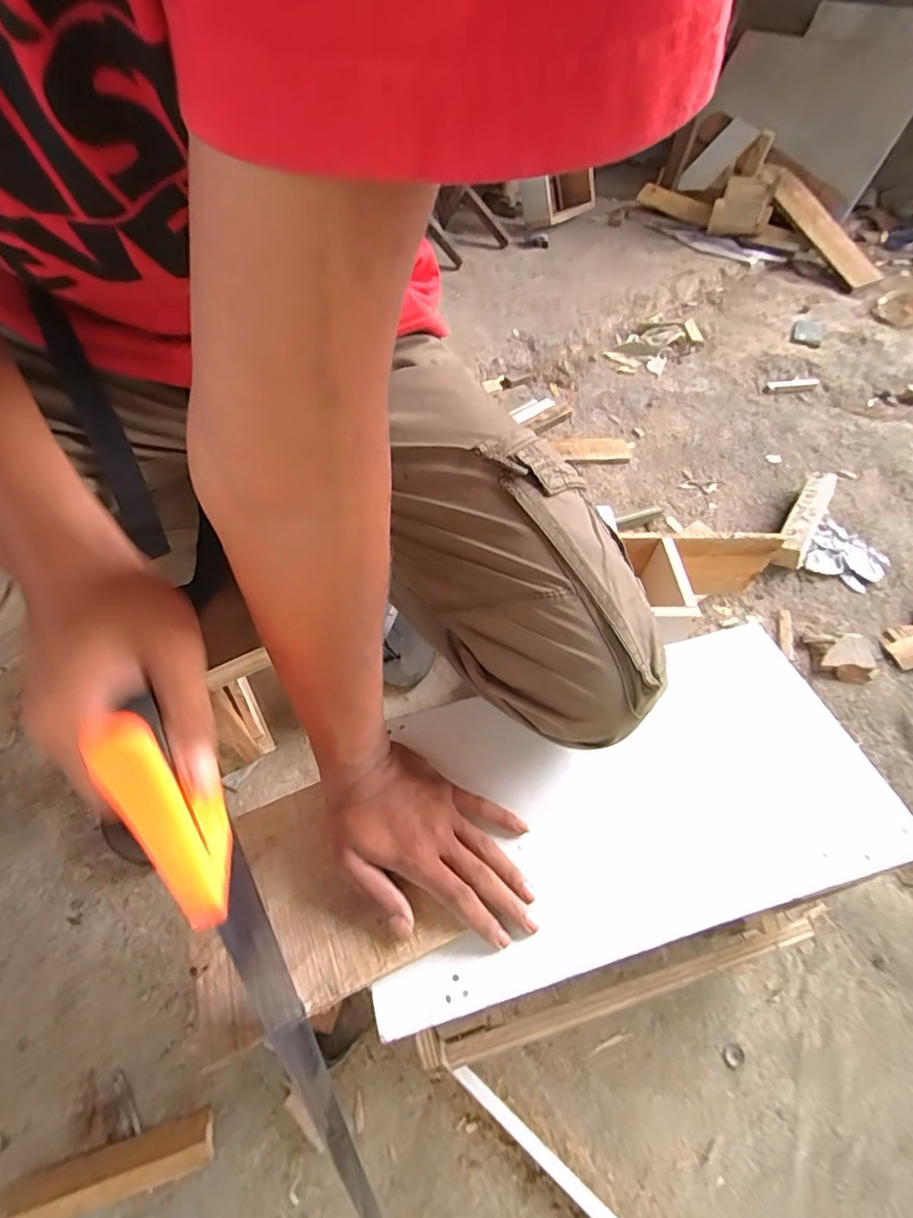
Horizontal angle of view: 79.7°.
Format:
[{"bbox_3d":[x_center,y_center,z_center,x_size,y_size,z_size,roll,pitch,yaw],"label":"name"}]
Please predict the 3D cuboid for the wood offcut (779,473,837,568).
[{"bbox_3d":[0.645,-0.178,1.005,0.057,0.047,0.267,29,59,18],"label":"wood offcut"}]

